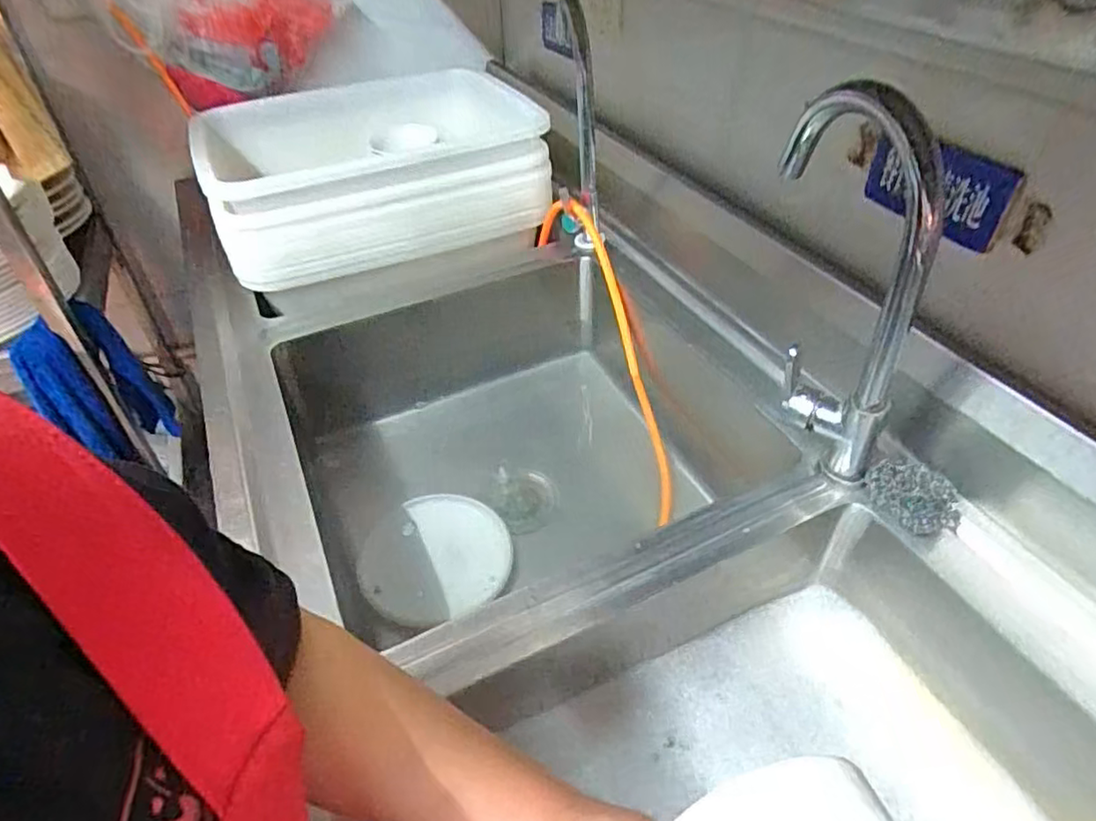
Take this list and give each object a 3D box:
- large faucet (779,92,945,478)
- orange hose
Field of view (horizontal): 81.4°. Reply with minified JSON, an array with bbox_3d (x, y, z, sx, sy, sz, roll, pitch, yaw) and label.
[{"bbox_3d":[0.275,-0.120,0.610,0.098,0.342,0.188,3,43,5],"label":"large faucet"},{"bbox_3d":[0.102,-0.089,0.988,0.080,0.103,0.528,-16,80,-14],"label":"orange hose"}]

